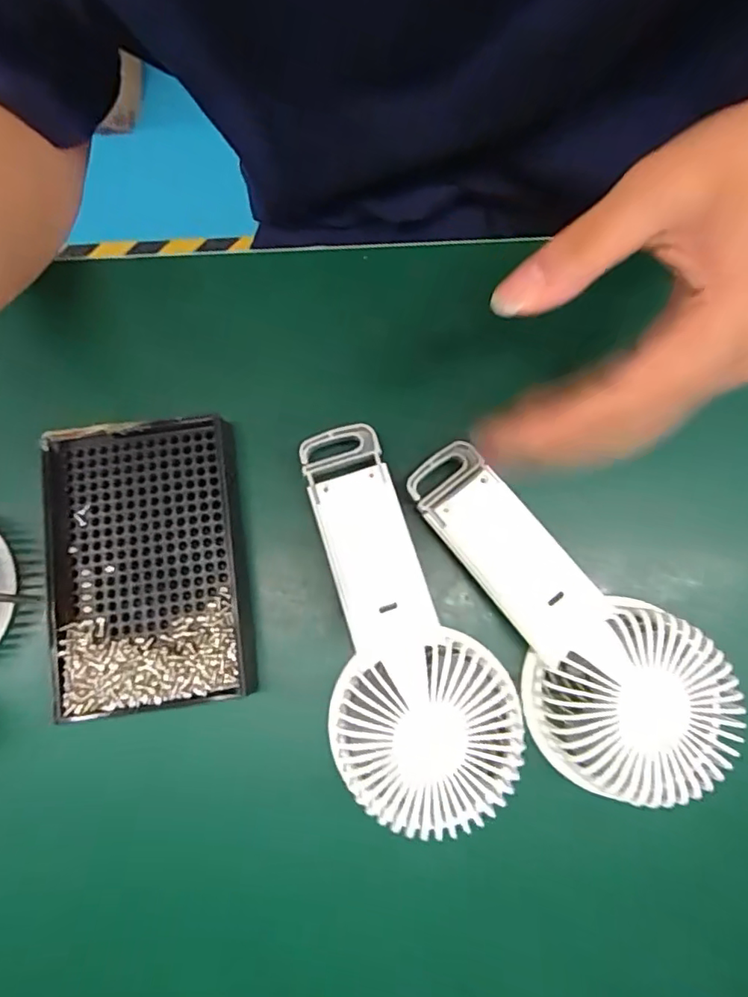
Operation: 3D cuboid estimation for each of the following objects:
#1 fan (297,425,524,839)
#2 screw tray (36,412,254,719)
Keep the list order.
[{"bbox_3d":[0.012,0.051,0.256,0.078,0.035,0.176,-10,80,-1],"label":"fan"},{"bbox_3d":[-0.111,0.030,0.269,0.091,0.014,0.135,-9,80,-1],"label":"screw tray"}]

